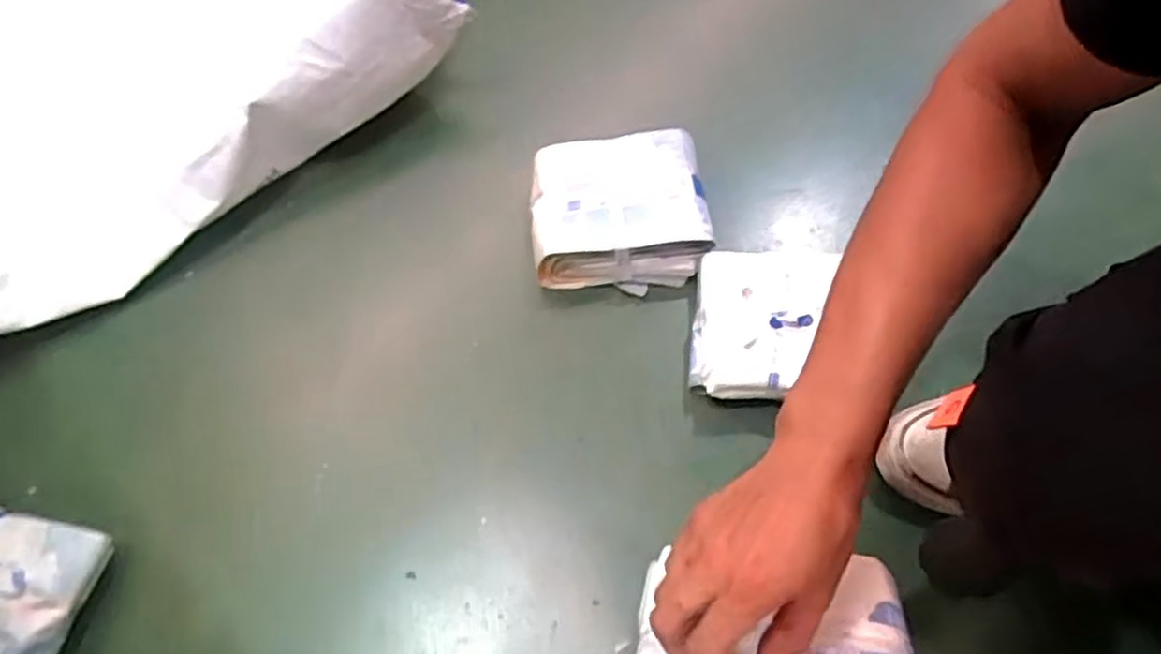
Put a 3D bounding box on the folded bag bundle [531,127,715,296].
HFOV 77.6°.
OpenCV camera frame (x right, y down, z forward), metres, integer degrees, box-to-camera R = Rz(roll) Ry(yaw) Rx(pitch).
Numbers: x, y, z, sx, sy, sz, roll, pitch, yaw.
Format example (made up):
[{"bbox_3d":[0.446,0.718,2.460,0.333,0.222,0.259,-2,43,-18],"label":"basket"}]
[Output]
[{"bbox_3d":[0.035,-0.111,0.727,0.166,0.063,0.158,-6,67,0],"label":"folded bag bundle"}]

